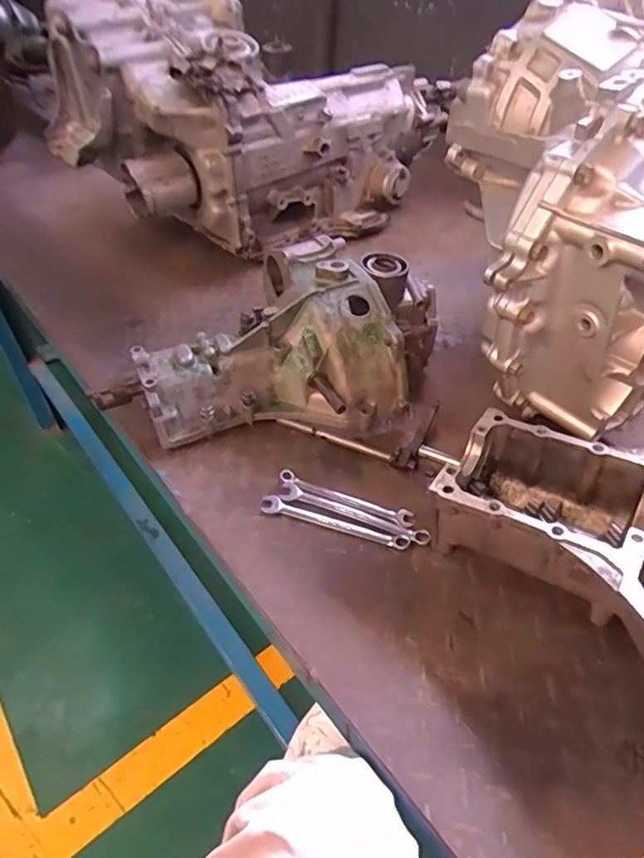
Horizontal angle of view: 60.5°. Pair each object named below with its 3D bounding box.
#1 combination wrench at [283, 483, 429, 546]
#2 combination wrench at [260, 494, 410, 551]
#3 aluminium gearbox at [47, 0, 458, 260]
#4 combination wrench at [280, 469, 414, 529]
[{"bbox_3d":[0.033,0.091,0.593,0.166,0.007,0.020,16,46,16],"label":"combination wrench"},{"bbox_3d":[0.012,0.100,0.584,0.160,0.004,0.022,15,46,15],"label":"combination wrench"},{"bbox_3d":[-0.126,-0.594,1.008,0.579,0.364,0.443,-34,53,-30],"label":"aluminium gearbox"},{"bbox_3d":[0.026,0.074,0.609,0.152,0.007,0.022,18,47,18],"label":"combination wrench"}]

